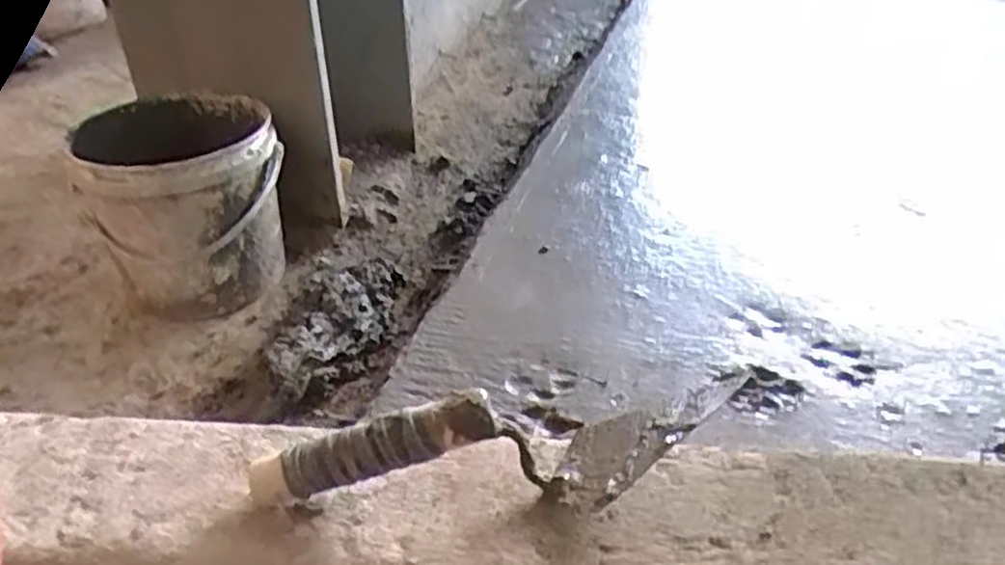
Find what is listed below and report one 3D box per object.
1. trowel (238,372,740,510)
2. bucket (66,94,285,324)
[{"bbox_3d":[-0.005,0.090,0.431,0.261,0.060,0.070,2,34,4],"label":"trowel"},{"bbox_3d":[-0.355,-0.099,0.867,0.201,0.173,0.239,-15,37,-20],"label":"bucket"}]

